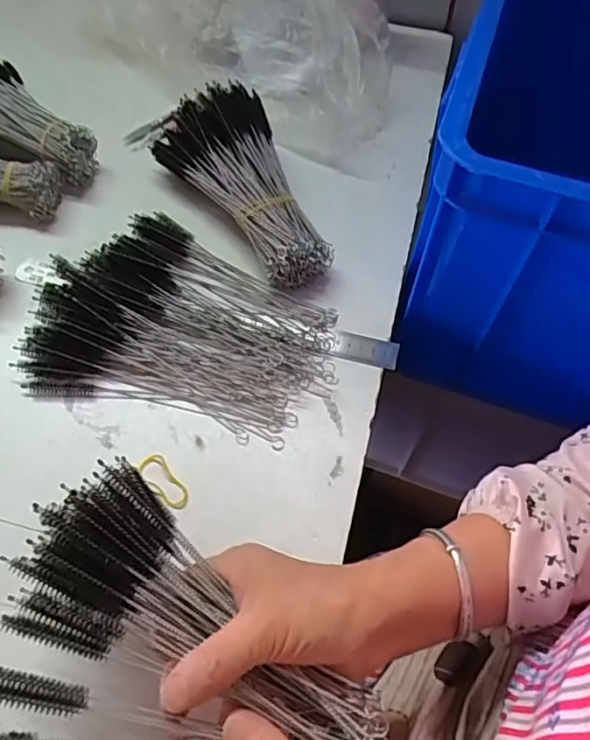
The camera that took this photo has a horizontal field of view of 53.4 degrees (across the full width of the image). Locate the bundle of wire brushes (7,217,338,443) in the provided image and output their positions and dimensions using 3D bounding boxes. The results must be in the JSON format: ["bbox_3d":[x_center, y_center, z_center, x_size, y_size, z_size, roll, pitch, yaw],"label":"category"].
[{"bbox_3d":[-0.085,-0.044,0.471,0.232,0.030,0.175,12,58,2],"label":"bundle of wire brushes"}]

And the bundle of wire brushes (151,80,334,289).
[{"bbox_3d":[-0.040,-0.166,0.524,0.101,0.063,0.207,-25,64,-19],"label":"bundle of wire brushes"}]

